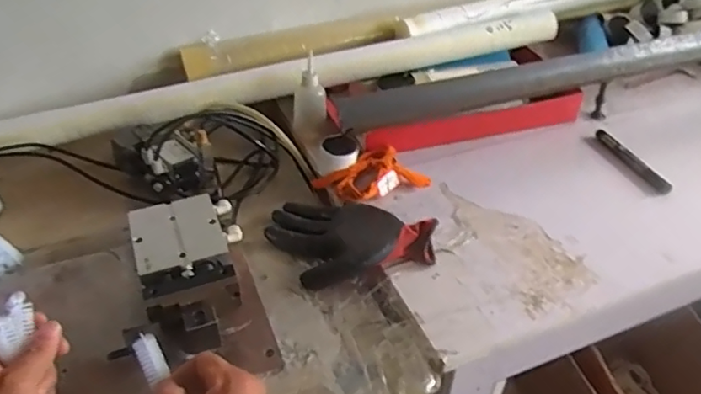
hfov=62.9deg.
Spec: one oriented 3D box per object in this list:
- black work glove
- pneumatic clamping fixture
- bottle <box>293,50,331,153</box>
[{"bbox_3d":[-0.003,0.047,0.668,0.195,0.034,0.119,5,40,5],"label":"black work glove"},{"bbox_3d":[-0.167,0.088,0.619,0.122,0.050,0.224,-13,42,-16],"label":"pneumatic clamping fixture"},{"bbox_3d":[-0.057,-0.131,0.820,0.050,0.127,0.043,0,17,-2],"label":"bottle"}]

